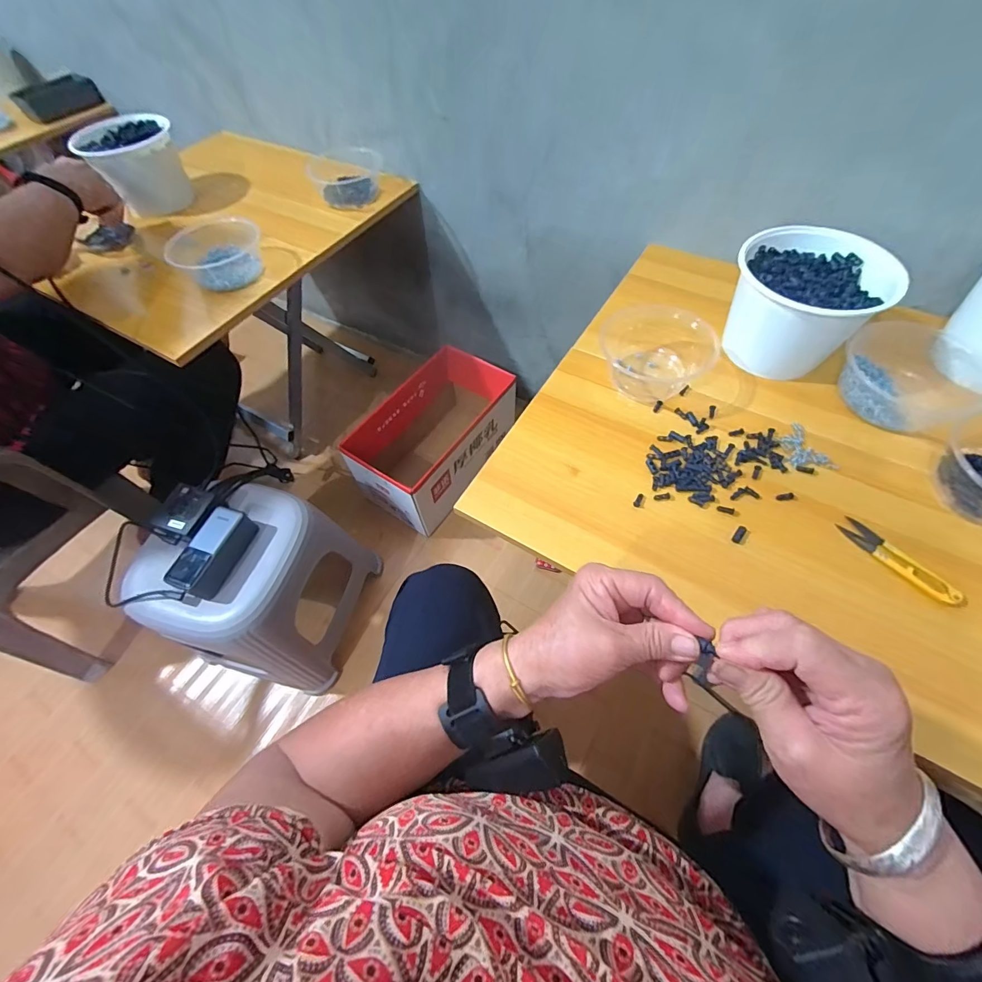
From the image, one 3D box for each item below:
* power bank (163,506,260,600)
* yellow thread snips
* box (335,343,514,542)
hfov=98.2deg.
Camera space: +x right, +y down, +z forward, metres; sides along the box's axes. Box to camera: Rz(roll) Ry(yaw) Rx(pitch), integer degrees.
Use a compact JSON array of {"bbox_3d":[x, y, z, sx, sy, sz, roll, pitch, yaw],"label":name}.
[{"bbox_3d":[-0.418,0.091,0.640,0.058,0.049,0.129,13,61,10],"label":"power bank"},{"bbox_3d":[0.383,0.064,0.400,0.025,0.011,0.102,-32,63,-16],"label":"yellow thread snips"},{"bbox_3d":[-0.125,-0.124,1.025,0.216,0.211,0.395,29,65,18],"label":"box"}]

